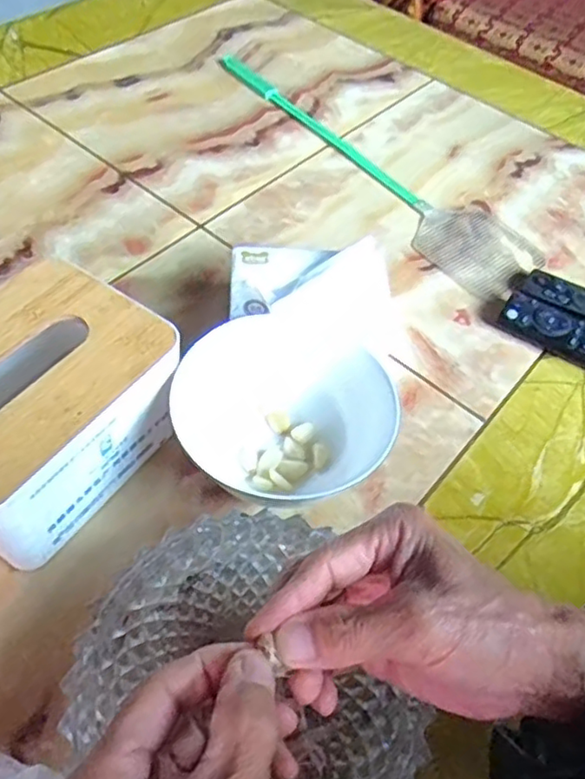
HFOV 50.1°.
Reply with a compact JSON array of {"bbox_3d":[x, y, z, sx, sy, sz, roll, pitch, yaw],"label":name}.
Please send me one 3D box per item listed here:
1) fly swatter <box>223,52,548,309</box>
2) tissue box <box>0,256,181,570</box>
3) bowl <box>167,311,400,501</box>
[{"bbox_3d":[0.075,-0.251,0.673,0.102,0.016,0.453,-29,61,-25],"label":"fly swatter"},{"bbox_3d":[-0.158,0.016,0.394,0.120,0.093,0.155,31,56,17],"label":"tissue box"},{"bbox_3d":[-0.010,0.018,0.427,0.136,0.070,0.134,3,53,-4],"label":"bowl"}]

